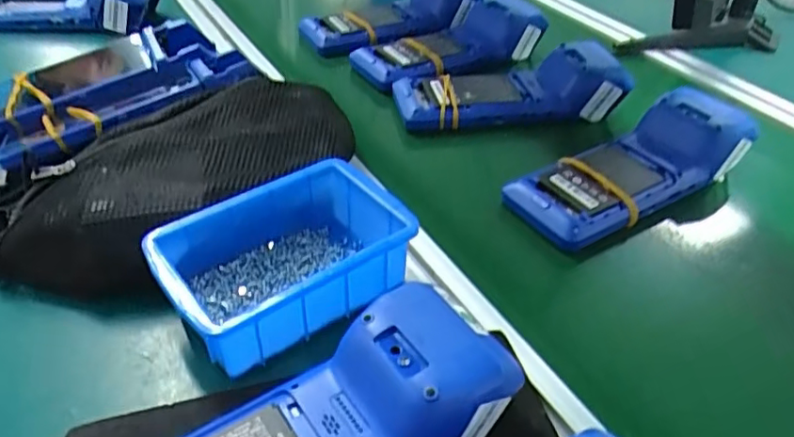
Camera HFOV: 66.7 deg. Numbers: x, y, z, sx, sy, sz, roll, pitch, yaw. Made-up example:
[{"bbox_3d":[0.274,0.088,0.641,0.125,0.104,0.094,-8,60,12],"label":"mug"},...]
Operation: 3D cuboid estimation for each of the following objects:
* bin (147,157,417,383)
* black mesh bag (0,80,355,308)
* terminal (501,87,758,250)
[{"bbox_3d":[-0.068,0.026,0.384,0.149,0.048,0.105,-25,47,-27],"label":"bin"},{"bbox_3d":[-0.146,-0.027,0.441,0.264,0.062,0.123,-32,51,-33],"label":"black mesh bag"},{"bbox_3d":[0.196,-0.046,0.502,0.232,0.044,0.081,-21,46,-24],"label":"terminal"}]

